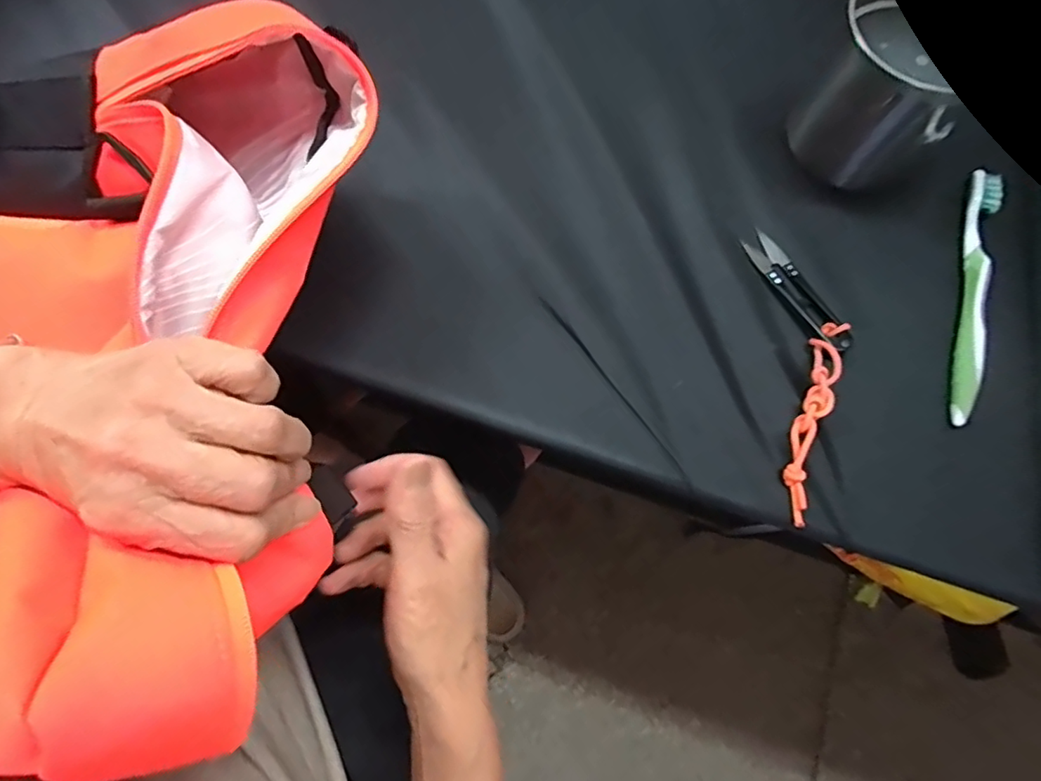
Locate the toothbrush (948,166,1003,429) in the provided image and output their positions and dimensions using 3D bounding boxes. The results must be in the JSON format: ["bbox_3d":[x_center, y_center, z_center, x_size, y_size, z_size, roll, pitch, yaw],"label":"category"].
[{"bbox_3d":[0.298,-0.064,0.354,0.018,0.009,0.183,16,74,5],"label":"toothbrush"}]

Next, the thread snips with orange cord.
[{"bbox_3d":[0.183,-0.016,0.341,0.049,0.021,0.190,-1,73,1],"label":"thread snips with orange cord"}]

